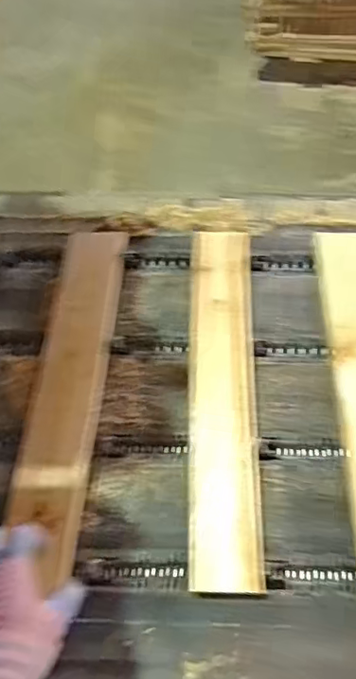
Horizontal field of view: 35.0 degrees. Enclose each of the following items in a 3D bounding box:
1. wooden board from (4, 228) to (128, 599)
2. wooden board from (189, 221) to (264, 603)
[{"bbox_3d":[-0.114,0.033,0.611,0.073,0.022,0.416,2,54,1],"label":"wooden board"},{"bbox_3d":[0.049,0.040,0.607,0.067,0.018,0.423,2,57,1],"label":"wooden board"}]

